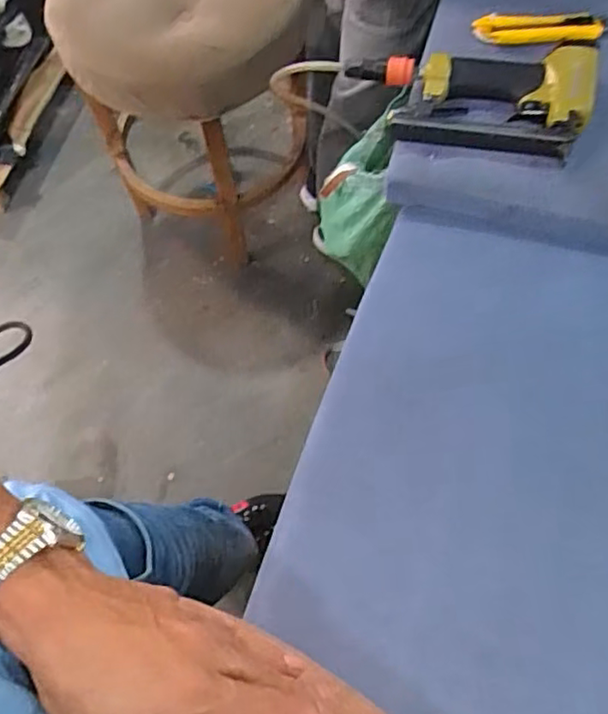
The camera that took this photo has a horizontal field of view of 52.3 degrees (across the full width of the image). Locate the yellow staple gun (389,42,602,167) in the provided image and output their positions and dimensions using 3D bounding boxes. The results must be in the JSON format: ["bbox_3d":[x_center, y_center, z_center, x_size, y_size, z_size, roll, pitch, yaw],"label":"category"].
[{"bbox_3d":[0.188,-0.261,0.617,0.187,0.033,0.122,4,75,17],"label":"yellow staple gun"}]

